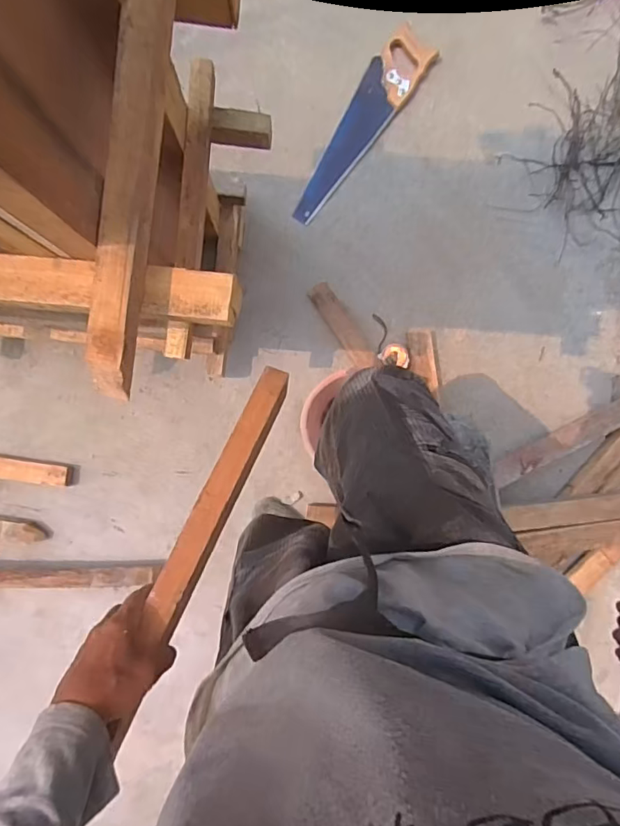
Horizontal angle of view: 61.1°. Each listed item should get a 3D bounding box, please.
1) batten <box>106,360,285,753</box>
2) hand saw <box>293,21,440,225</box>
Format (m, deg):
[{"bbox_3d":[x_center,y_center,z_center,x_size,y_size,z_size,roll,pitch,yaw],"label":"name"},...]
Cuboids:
[{"bbox_3d":[-0.101,0.087,0.609,0.039,0.046,0.328,24,61,-2],"label":"batten"},{"bbox_3d":[0.115,-0.721,1.318,0.120,0.020,0.537,36,89,0],"label":"hand saw"}]

